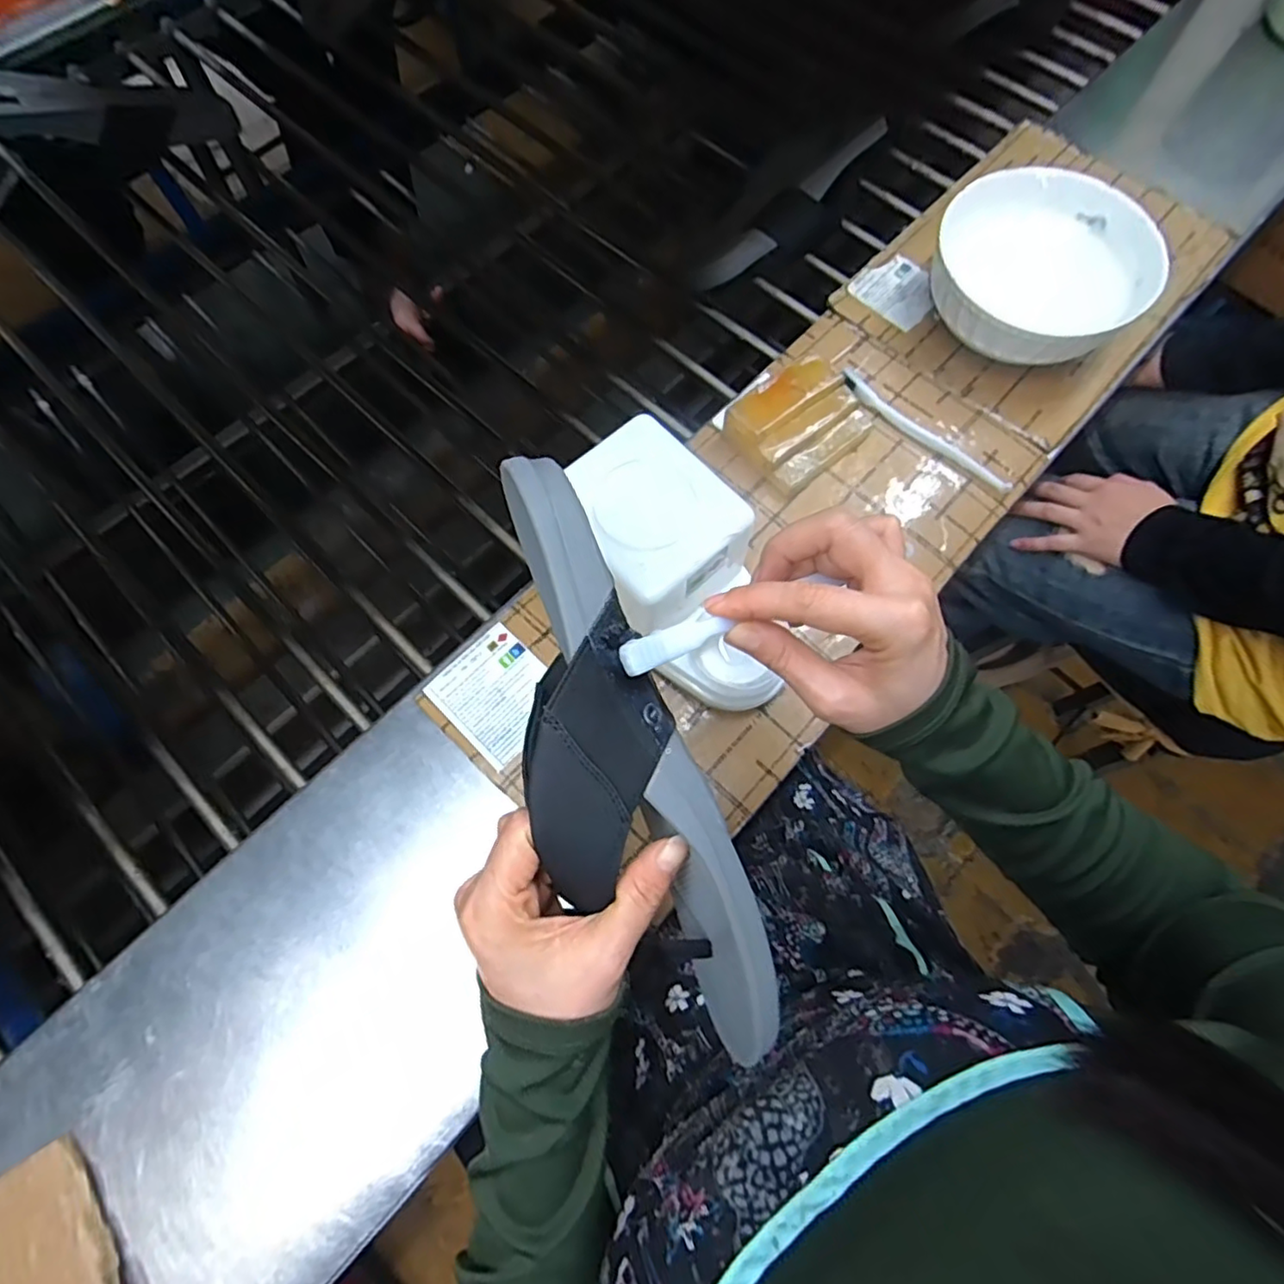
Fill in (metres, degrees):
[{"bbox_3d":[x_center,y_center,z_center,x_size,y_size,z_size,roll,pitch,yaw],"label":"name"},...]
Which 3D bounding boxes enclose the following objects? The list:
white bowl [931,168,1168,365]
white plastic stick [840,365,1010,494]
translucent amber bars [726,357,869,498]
[{"bbox_3d":[0.333,-0.307,0.541,0.173,0.069,0.185,38,77,12],"label":"white bowl"},{"bbox_3d":[0.230,-0.174,0.518,0.021,0.012,0.165,-42,74,-12],"label":"white plastic stick"},{"bbox_3d":[0.129,-0.178,0.511,0.105,0.044,0.082,-39,76,-11],"label":"translucent amber bars"}]

